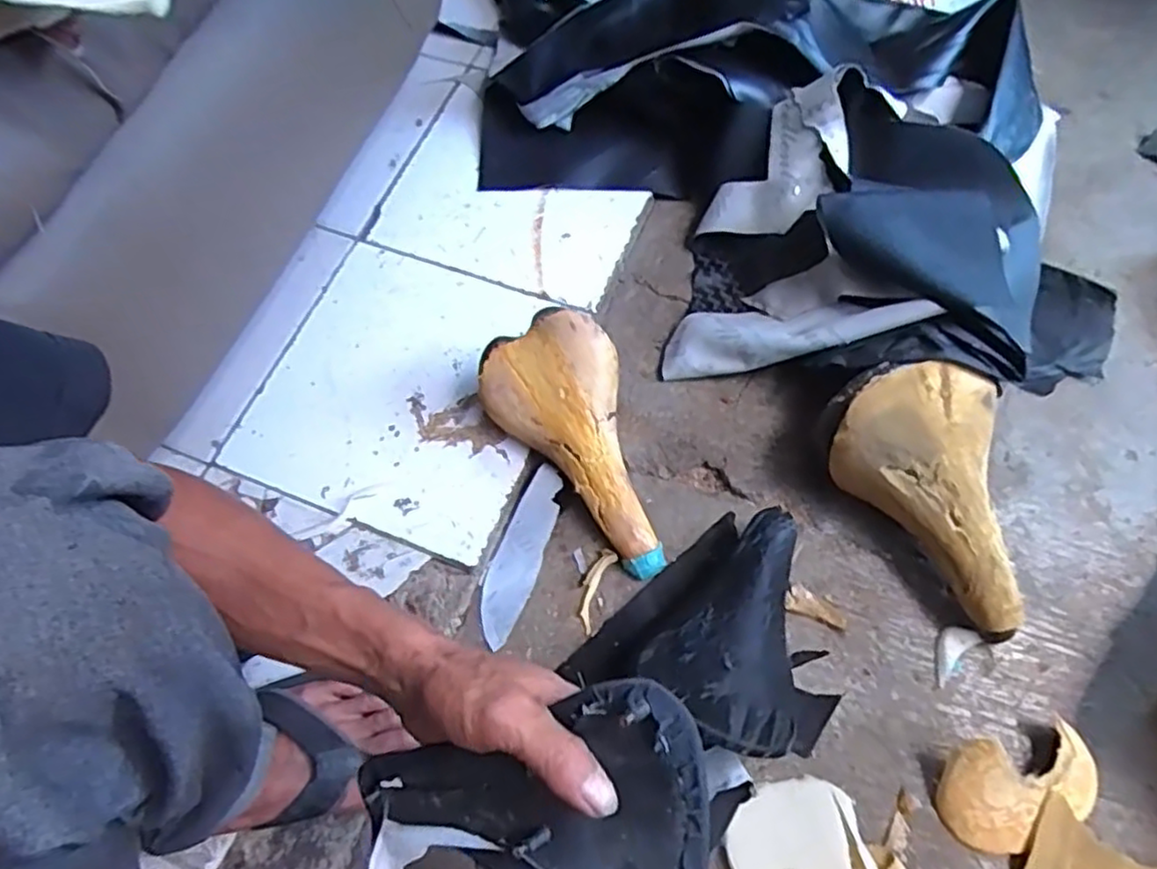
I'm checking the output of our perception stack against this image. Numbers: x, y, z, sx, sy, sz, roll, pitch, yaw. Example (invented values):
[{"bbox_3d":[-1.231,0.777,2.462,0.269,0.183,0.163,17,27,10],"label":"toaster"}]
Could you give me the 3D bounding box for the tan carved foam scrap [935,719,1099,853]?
[{"bbox_3d":[0.334,0.263,0.531,0.123,0.047,0.081,-21,67,-6],"label":"tan carved foam scrap"}]

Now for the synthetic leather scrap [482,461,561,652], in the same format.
[{"bbox_3d":[-0.053,0.110,0.652,0.044,0.009,0.163,21,75,11],"label":"synthetic leather scrap"}]

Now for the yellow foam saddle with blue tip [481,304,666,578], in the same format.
[{"bbox_3d":[0.005,0.014,0.649,0.119,0.061,0.248,-26,84,-8],"label":"yellow foam saddle with blue tip"}]

